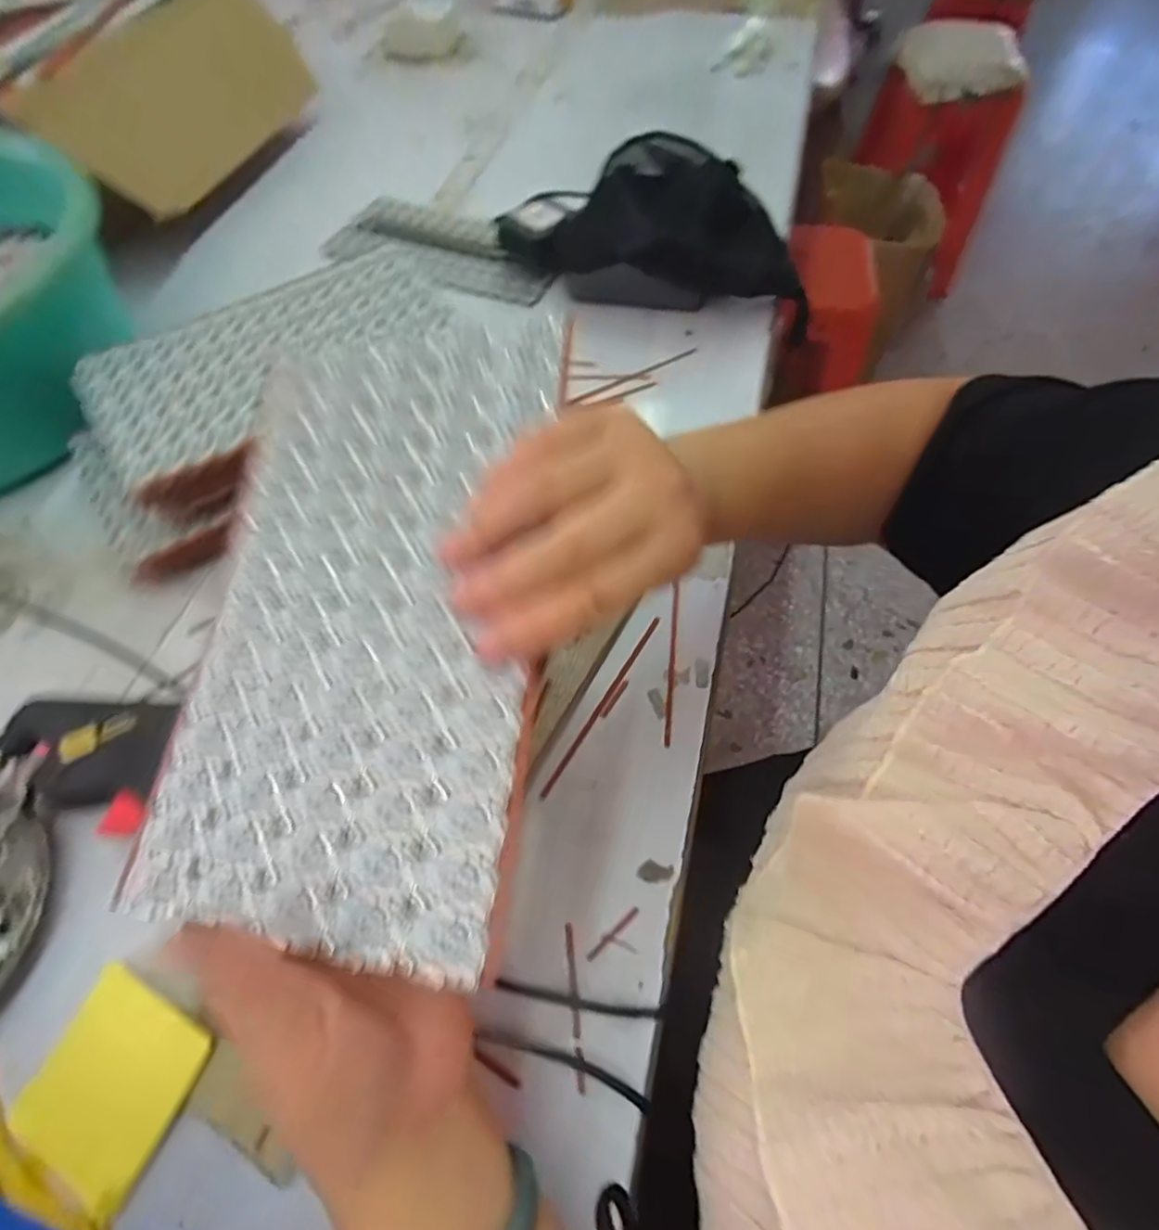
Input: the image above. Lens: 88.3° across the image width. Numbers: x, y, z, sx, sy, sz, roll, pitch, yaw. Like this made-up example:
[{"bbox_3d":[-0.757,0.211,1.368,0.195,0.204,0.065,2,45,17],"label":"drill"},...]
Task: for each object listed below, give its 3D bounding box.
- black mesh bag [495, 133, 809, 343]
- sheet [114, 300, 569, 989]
[{"bbox_3d":[0.085,-0.341,0.543,0.278,0.107,0.121,17,62,11],"label":"black mesh bag"},{"bbox_3d":[-0.090,-0.010,0.244,0.152,0.009,0.255,1,73,17],"label":"sheet"}]

